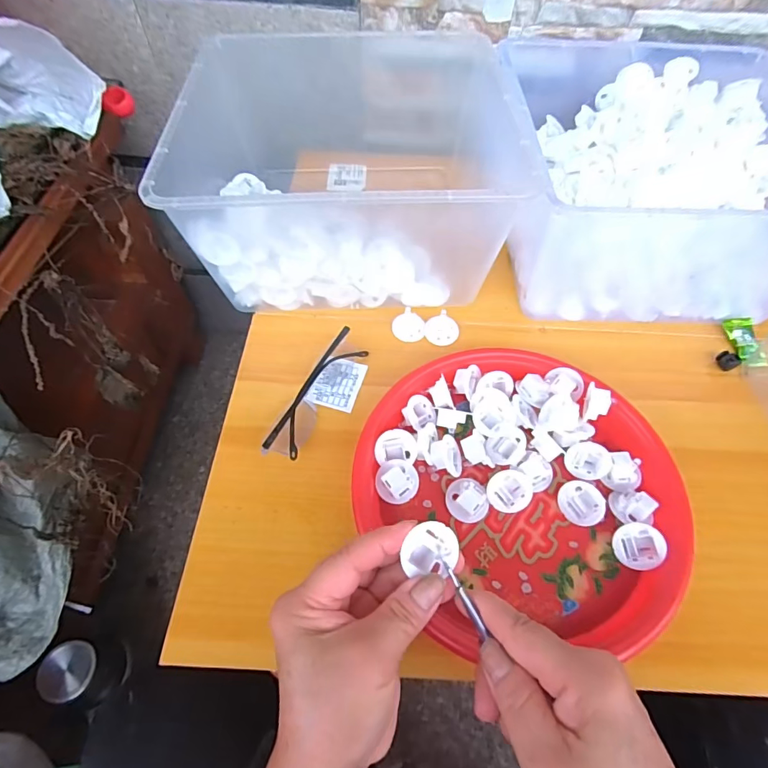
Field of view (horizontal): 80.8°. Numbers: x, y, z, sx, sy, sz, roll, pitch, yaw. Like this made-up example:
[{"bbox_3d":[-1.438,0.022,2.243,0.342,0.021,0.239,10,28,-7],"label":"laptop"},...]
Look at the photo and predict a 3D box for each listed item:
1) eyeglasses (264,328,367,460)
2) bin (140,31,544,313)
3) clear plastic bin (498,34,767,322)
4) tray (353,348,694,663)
[{"bbox_3d":[-0.056,0.007,0.382,0.025,0.026,0.129,24,59,13],"label":"eyeglasses"},{"bbox_3d":[-0.043,-0.253,0.493,0.278,0.148,0.361,0,57,-3],"label":"bin"},{"bbox_3d":[0.283,-0.233,0.476,0.291,0.131,0.340,5,57,1],"label":"clear plastic bin"},{"bbox_3d":[0.104,0.073,0.339,0.218,0.027,0.229,1,57,-2],"label":"tray"}]

